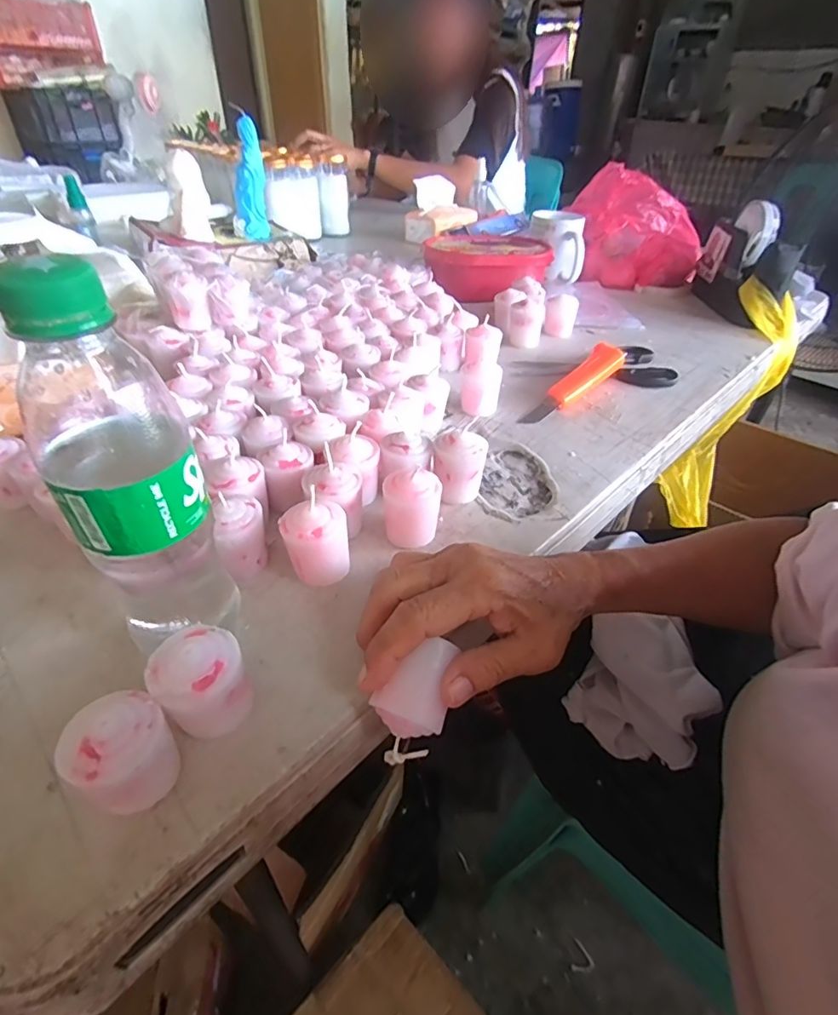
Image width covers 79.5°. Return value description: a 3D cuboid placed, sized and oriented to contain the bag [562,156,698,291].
[{"bbox_3d":[0.355,-0.463,0.833,0.218,0.137,0.160,13,40,13],"label":"bag"}]

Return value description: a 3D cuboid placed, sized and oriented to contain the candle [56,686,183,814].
[{"bbox_3d":[-0.121,0.105,0.211,0.034,0.046,0.036,26,45,24],"label":"candle"}]

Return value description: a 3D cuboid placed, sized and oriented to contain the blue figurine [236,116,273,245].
[{"bbox_3d":[-0.250,-0.474,0.745,0.047,0.149,0.039,-12,41,-18],"label":"blue figurine"}]

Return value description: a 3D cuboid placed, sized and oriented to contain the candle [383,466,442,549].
[{"bbox_3d":[-0.005,0.001,0.333,0.035,0.053,0.028,3,41,-1],"label":"candle"}]

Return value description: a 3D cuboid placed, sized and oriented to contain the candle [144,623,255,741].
[{"bbox_3d":[-0.100,0.083,0.235,0.039,0.046,0.037,2,41,-2],"label":"candle"}]

